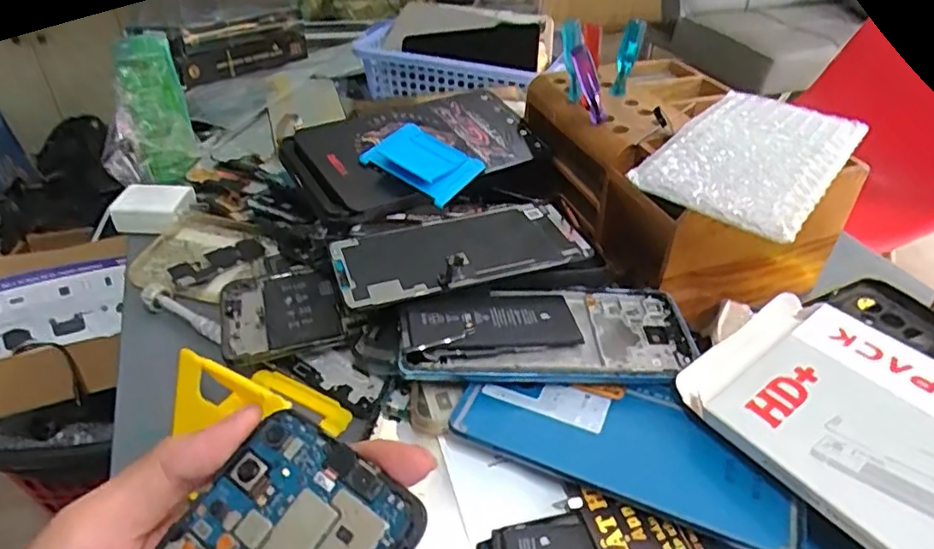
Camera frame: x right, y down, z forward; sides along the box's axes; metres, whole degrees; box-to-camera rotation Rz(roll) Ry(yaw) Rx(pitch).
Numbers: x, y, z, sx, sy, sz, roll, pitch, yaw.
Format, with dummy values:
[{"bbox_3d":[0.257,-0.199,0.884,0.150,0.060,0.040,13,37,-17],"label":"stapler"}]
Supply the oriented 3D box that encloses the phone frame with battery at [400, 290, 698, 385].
[{"bbox_3d":[0.045,0.032,0.347,0.159,0.012,0.070,2,43,-7],"label":"phone frame with battery"}]

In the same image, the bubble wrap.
[{"bbox_3d":[0.176,-0.075,0.375,0.088,0.020,0.158,27,44,29],"label":"bubble wrap"}]

